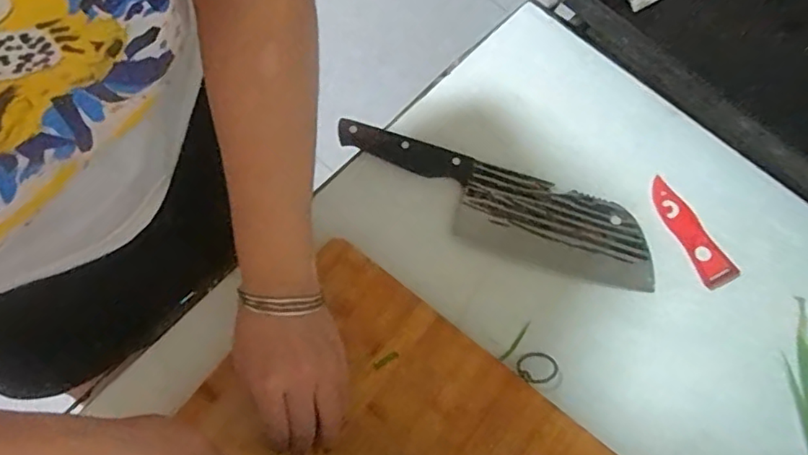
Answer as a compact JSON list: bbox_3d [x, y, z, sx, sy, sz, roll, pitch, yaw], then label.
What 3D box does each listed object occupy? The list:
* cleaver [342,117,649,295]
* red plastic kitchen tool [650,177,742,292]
[{"bbox_3d":[0.076,-0.021,0.508,0.290,0.021,0.079,20,73,8],"label":"cleaver"},{"bbox_3d":[0.247,0.003,0.501,0.028,0.004,0.104,-26,73,-7],"label":"red plastic kitchen tool"}]

